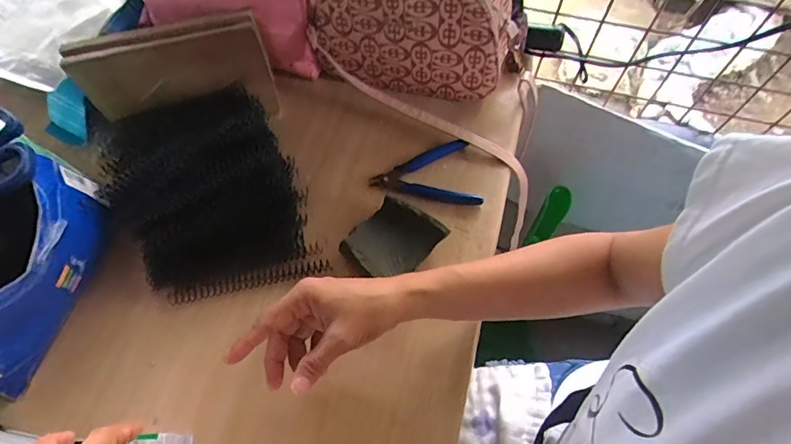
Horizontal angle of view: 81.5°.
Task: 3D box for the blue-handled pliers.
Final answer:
[{"bbox_3d":[0.036,-0.059,0.514,0.120,0.011,0.077,7,63,5],"label":"blue-handled pliers"}]

